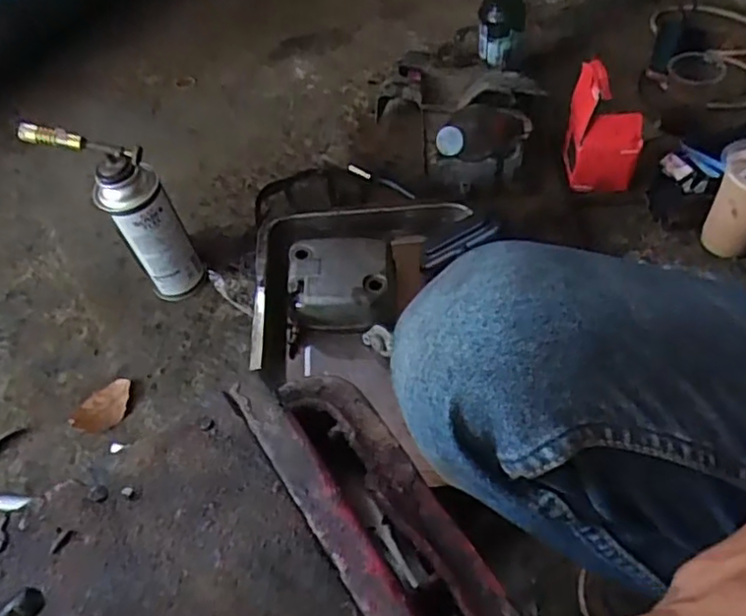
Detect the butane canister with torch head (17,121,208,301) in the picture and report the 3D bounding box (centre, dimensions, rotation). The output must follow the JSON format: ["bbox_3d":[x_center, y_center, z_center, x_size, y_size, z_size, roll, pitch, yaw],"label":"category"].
[{"bbox_3d":[-0.264,-0.097,0.712,0.129,0.235,0.073,18,52,13],"label":"butane canister with torch head"}]

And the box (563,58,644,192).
[{"bbox_3d":[0.288,-0.221,0.812,0.088,0.147,0.065,-2,51,-3],"label":"box"}]

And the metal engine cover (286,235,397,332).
[{"bbox_3d":[-0.035,-0.027,0.721,0.115,0.068,0.096,2,51,0],"label":"metal engine cover"}]

